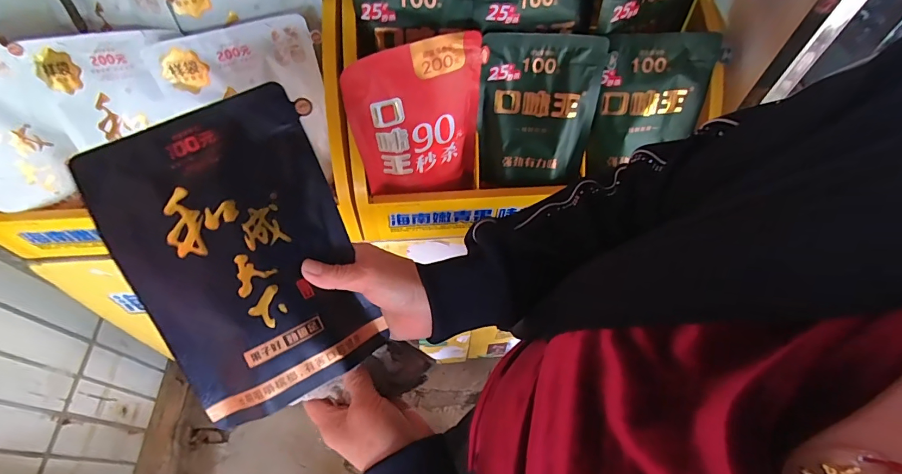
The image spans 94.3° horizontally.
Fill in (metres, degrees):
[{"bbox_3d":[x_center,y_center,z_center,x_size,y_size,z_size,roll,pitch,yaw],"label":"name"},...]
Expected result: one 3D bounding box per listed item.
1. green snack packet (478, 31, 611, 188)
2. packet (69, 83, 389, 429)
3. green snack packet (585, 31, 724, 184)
[{"bbox_3d":[0.117,-0.161,0.553,0.155,0.197,0.024,-3,26,-1],"label":"green snack packet"},{"bbox_3d":[-0.158,0.012,0.322,0.156,0.029,0.231,-27,89,-14],"label":"packet"},{"bbox_3d":[0.262,-0.172,0.564,0.138,0.187,0.021,4,23,-3],"label":"green snack packet"}]

